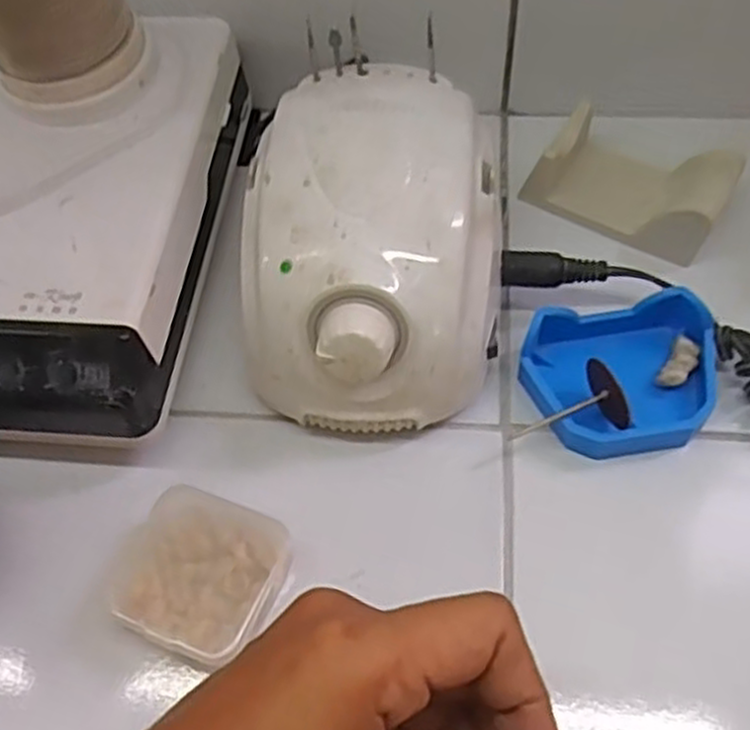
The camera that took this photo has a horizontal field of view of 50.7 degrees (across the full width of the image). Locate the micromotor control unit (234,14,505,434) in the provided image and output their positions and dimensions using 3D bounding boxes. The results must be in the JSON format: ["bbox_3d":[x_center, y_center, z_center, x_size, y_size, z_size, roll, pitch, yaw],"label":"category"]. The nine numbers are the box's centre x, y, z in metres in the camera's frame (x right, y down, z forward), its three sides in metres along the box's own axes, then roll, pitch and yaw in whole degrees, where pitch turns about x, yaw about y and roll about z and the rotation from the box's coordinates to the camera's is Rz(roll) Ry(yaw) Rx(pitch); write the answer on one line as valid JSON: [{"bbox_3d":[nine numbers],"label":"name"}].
[{"bbox_3d":[0.001,-0.052,0.335,0.100,0.085,0.146,3,59,6],"label":"micromotor control unit"}]

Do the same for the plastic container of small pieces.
[{"bbox_3d":[-0.065,0.079,0.298,0.061,0.016,0.056,18,61,14],"label":"plastic container of small pieces"}]

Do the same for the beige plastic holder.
[{"bbox_3d":[0.123,-0.087,0.379,0.084,0.031,0.048,29,64,20],"label":"beige plastic holder"}]

